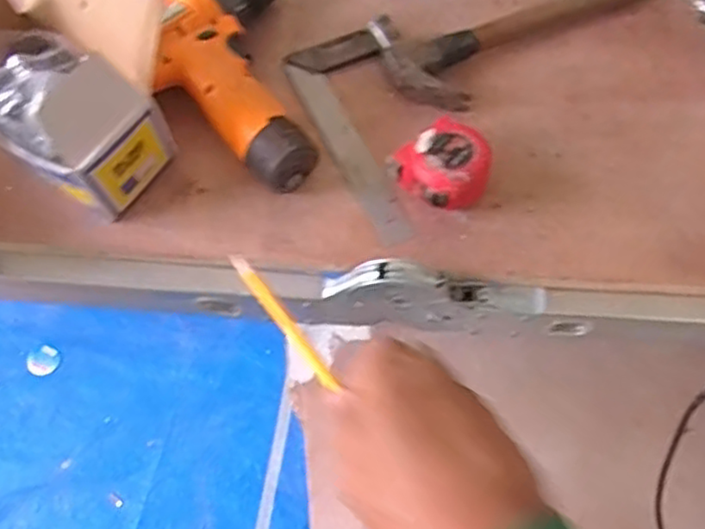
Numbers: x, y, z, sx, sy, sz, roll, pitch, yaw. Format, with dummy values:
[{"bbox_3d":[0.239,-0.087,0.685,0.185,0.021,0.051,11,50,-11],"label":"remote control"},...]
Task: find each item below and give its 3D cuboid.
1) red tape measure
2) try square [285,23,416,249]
[{"bbox_3d":[0.072,-0.075,0.527,0.069,0.046,0.063,-33,71,-14],"label":"red tape measure"},{"bbox_3d":[0.019,-0.114,0.561,0.086,0.021,0.196,-25,69,-11],"label":"try square"}]

